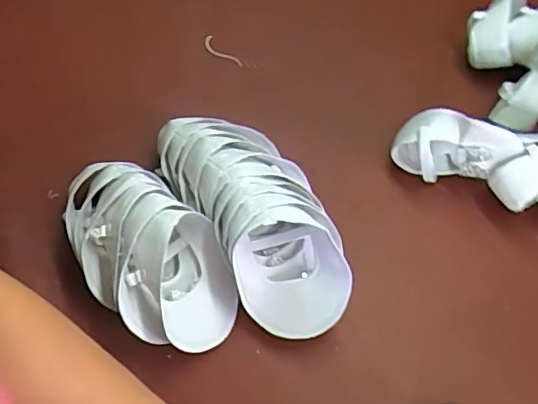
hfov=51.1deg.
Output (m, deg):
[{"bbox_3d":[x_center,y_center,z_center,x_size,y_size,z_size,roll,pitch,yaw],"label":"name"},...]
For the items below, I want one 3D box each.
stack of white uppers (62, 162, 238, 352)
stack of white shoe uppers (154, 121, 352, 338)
[{"bbox_3d":[-0.136,0.060,0.636,0.235,0.104,0.137,41,67,18],"label":"stack of white uppers"},{"bbox_3d":[-0.017,0.005,0.669,0.140,0.120,0.317,-28,66,-17],"label":"stack of white shoe uppers"}]

